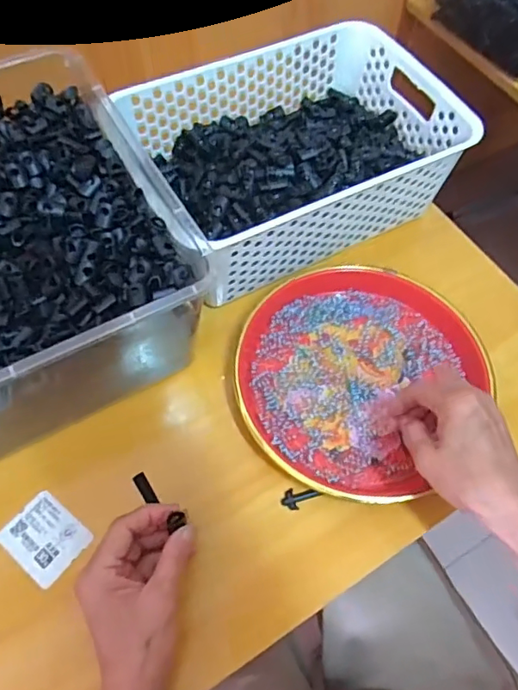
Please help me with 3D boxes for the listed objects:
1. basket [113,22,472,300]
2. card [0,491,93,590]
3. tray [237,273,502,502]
[{"bbox_3d":[0.036,-0.192,0.529,0.280,0.090,0.202,-26,66,-15],"label":"basket"},{"bbox_3d":[-0.165,0.148,0.408,0.058,0.004,0.049,37,61,14],"label":"card"},{"bbox_3d":[0.080,0.022,0.471,0.197,0.027,0.210,1,62,-2],"label":"tray"}]

